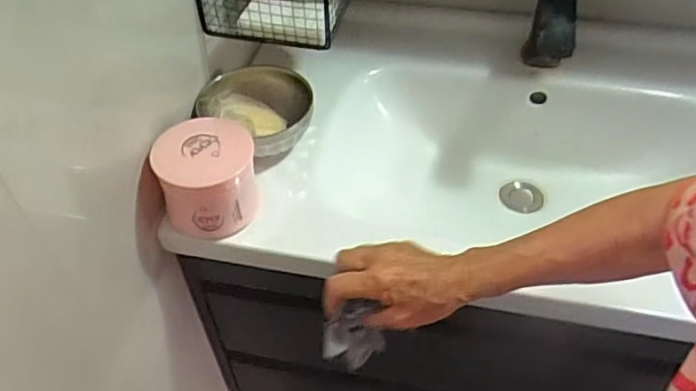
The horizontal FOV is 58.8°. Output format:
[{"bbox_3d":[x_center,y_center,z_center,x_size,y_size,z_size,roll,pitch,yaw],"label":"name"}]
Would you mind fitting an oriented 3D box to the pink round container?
[{"bbox_3d":[-0.142,-0.024,0.643,0.092,0.093,0.095,-1,46,1],"label":"pink round container"}]

